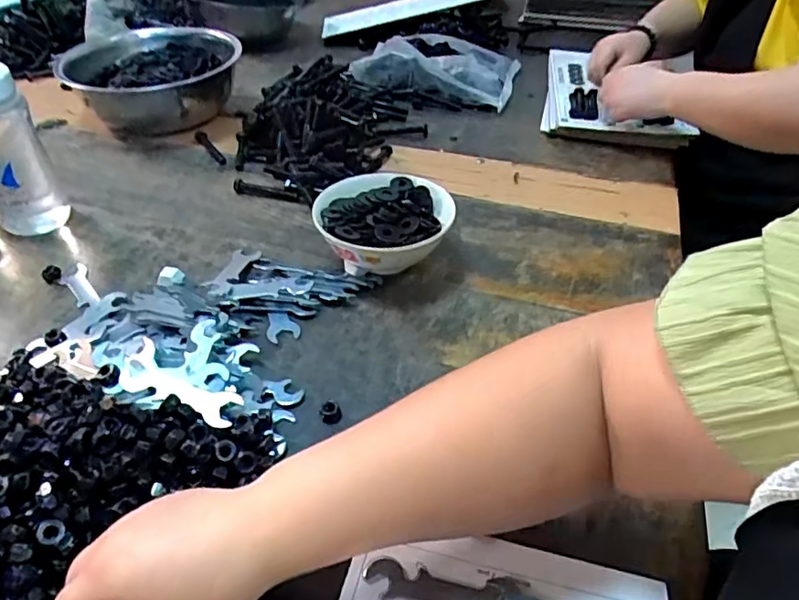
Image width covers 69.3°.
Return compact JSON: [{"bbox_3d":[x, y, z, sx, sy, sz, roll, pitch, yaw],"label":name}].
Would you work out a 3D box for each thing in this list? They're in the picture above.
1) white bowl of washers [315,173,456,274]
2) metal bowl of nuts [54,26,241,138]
[{"bbox_3d":[-0.018,-0.069,0.595,0.135,0.065,0.134,1,40,-1],"label":"white bowl of washers"},{"bbox_3d":[-0.359,-0.325,0.856,0.187,0.096,0.231,33,50,31],"label":"metal bowl of nuts"}]

